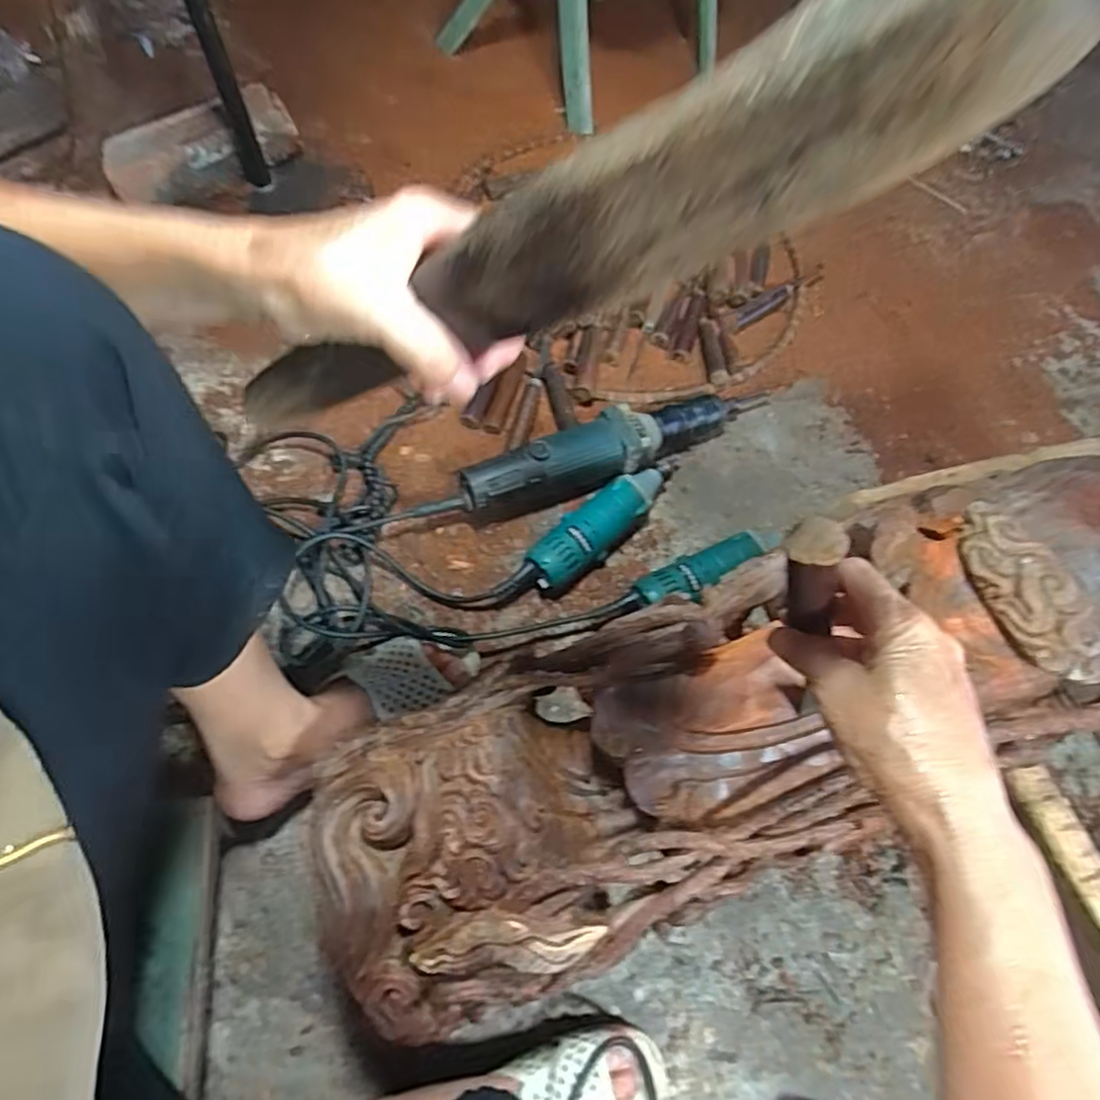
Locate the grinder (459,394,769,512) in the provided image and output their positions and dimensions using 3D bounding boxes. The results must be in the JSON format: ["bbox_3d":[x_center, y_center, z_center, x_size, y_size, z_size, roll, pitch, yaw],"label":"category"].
[{"bbox_3d":[0.092,-0.128,0.758,0.404,0.065,0.066,-27,67,-15],"label":"grinder"}]

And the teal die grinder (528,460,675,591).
[{"bbox_3d":[0.066,-0.037,0.728,0.056,0.056,0.229,41,69,17],"label":"teal die grinder"}]

